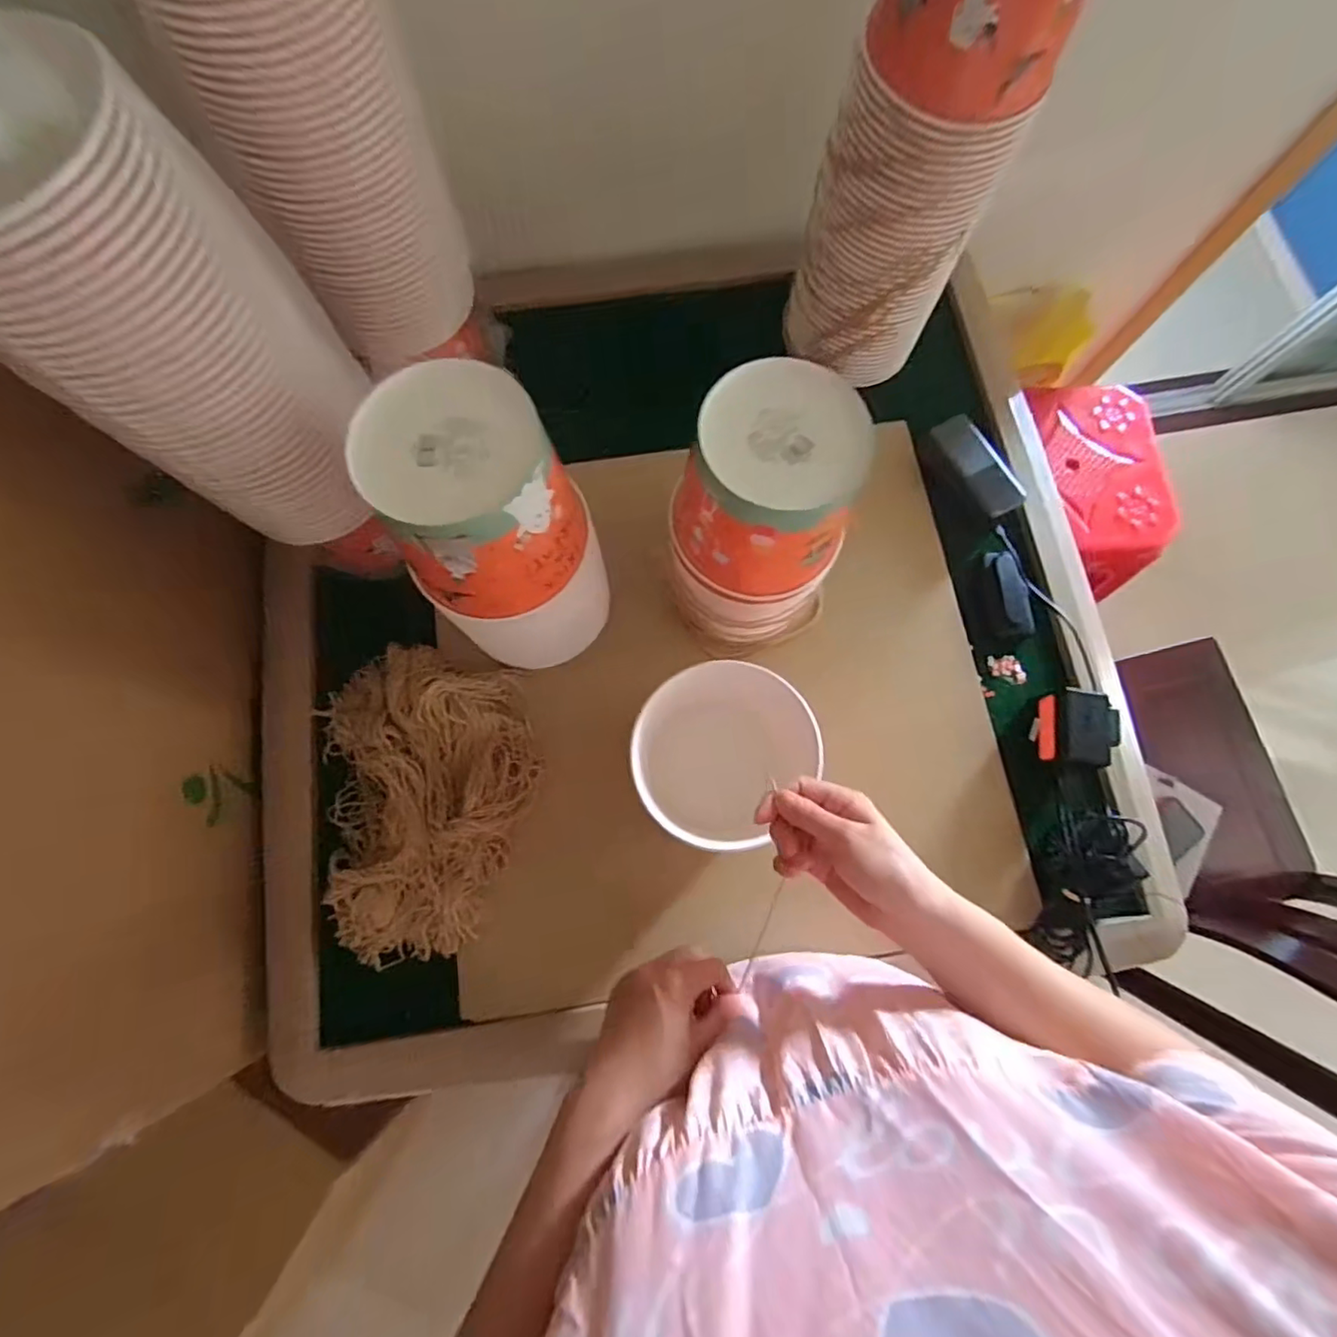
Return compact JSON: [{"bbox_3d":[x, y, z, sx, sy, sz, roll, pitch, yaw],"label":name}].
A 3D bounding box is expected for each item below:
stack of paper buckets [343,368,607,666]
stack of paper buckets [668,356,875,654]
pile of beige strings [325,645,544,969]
[{"bbox_3d":[-0.136,-0.109,0.523,0.148,0.271,0.135,-19,77,-5],"label":"stack of paper buckets"},{"bbox_3d":[0.087,-0.127,0.561,0.164,0.257,0.144,20,76,4],"label":"stack of paper buckets"},{"bbox_3d":[-0.239,0.125,0.607,0.215,0.052,0.309,-10,76,-3],"label":"pile of beige strings"}]

